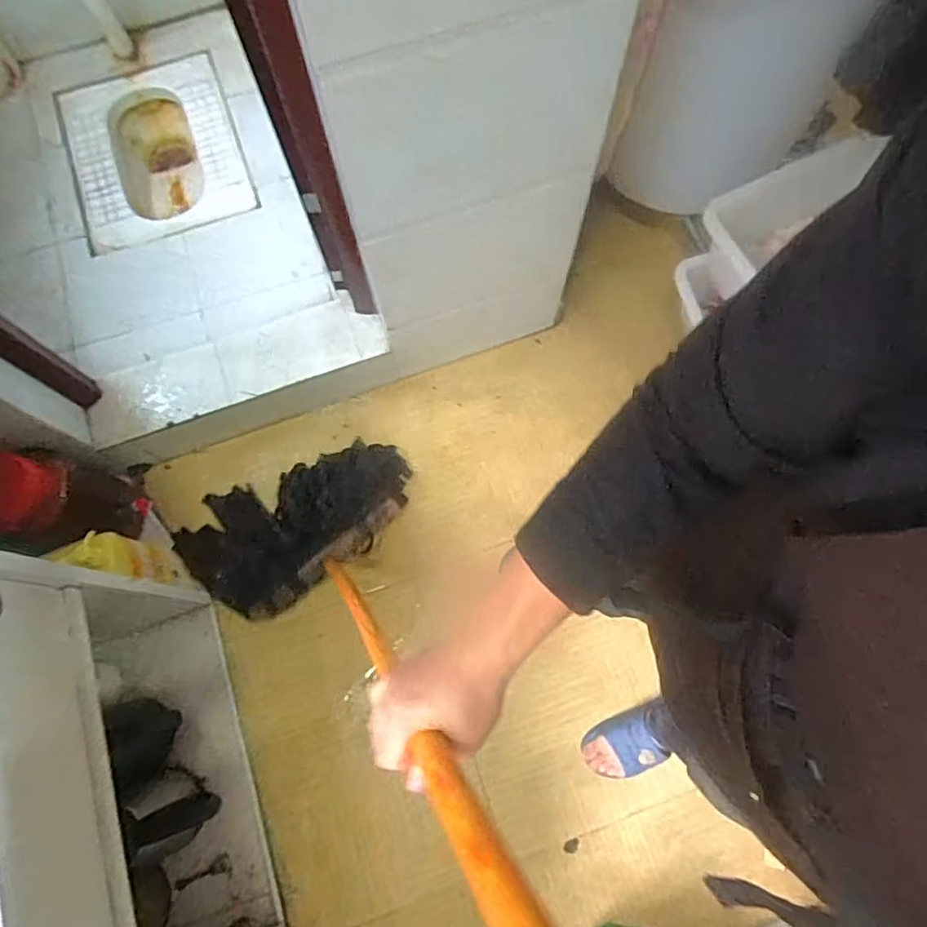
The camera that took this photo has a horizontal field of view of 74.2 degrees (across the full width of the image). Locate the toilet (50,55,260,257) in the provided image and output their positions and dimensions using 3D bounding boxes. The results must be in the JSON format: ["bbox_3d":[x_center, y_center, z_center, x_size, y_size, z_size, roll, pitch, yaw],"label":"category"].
[{"bbox_3d":[-0.717,-0.713,1.491,0.384,0.194,0.438,-20,75,-5],"label":"toilet"}]

